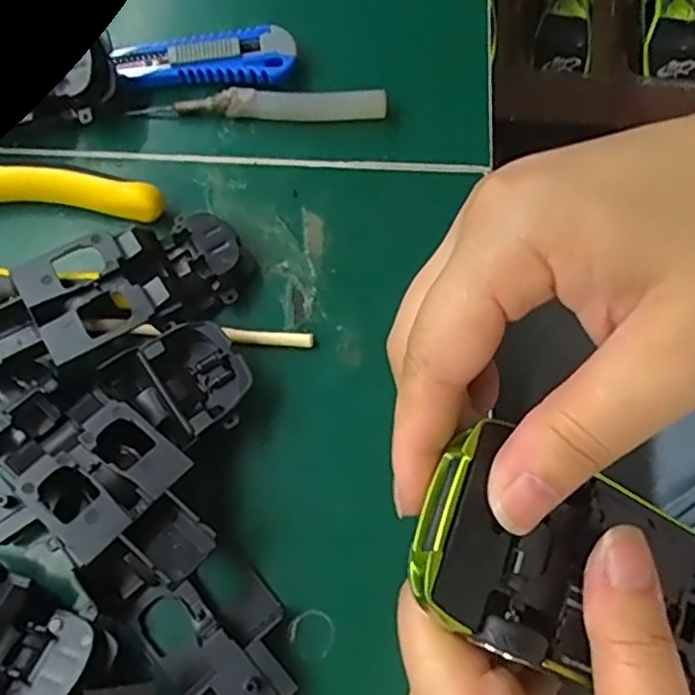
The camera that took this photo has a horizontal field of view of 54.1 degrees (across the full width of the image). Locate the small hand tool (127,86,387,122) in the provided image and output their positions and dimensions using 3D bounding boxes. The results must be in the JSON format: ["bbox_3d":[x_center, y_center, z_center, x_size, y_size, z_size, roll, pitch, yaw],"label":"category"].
[{"bbox_3d":[-0.037,-0.102,0.287,0.106,0.010,0.010,0,73,-1],"label":"small hand tool"}]

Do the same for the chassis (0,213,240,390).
[{"bbox_3d":[-0.087,-0.019,0.253,0.097,0.027,0.042,-28,76,-9],"label":"chassis"}]

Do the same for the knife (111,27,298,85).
[{"bbox_3d":[-0.061,-0.123,0.293,0.076,0.012,0.023,-3,73,-2],"label":"knife"}]

